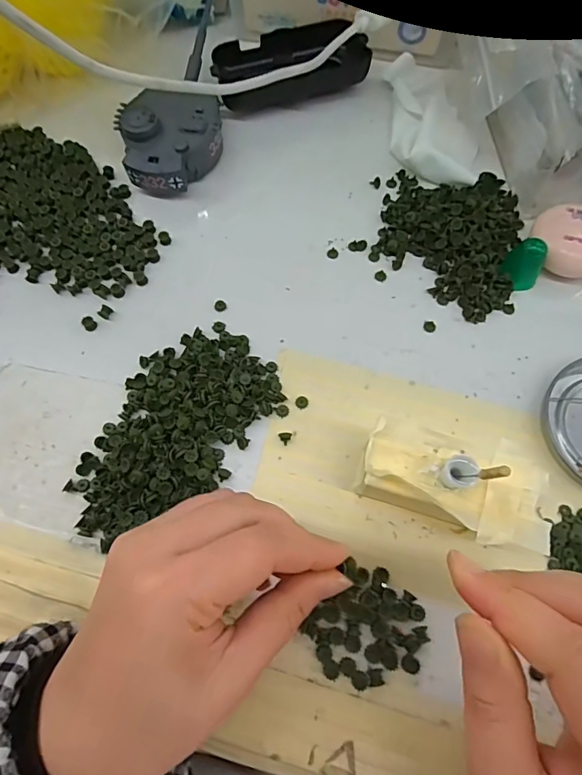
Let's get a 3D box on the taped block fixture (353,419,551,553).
[{"bbox_3d":[0.077,0.048,0.234,0.085,0.036,0.046,15,71,7],"label":"taped block fixture"}]

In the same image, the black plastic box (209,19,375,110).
[{"bbox_3d":[0.000,-0.240,0.351,0.112,0.026,0.051,-14,70,-4],"label":"black plastic box"}]

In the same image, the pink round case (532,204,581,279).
[{"bbox_3d":[0.170,-0.091,0.287,0.043,0.019,0.040,0,70,1],"label":"pink round case"}]

